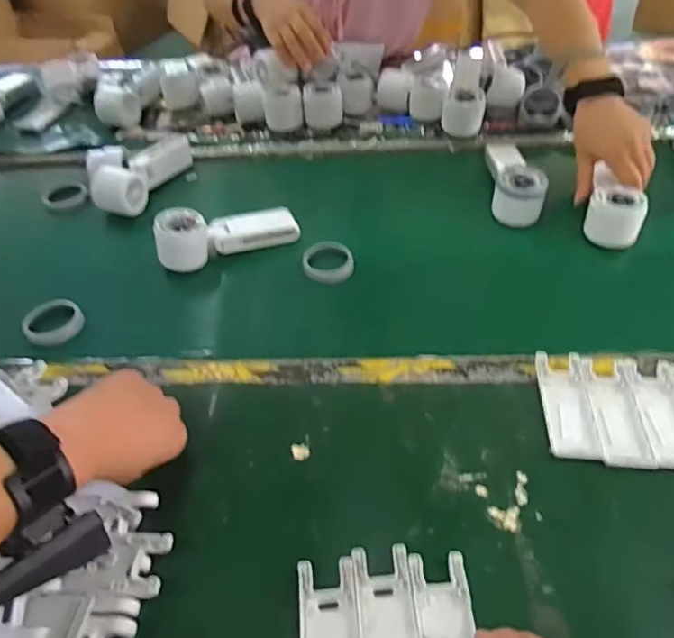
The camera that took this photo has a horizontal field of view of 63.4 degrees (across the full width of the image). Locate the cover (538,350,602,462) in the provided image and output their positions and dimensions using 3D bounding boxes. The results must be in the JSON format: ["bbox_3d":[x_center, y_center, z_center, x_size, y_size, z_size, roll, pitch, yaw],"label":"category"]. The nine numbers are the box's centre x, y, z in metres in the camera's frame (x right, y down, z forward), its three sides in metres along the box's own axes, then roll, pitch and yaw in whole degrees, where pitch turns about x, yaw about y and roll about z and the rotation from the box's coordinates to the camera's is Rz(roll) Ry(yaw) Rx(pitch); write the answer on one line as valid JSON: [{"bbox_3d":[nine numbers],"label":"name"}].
[{"bbox_3d":[0.201,0.073,0.476,0.040,0.011,0.101,2,45,7],"label":"cover"}]

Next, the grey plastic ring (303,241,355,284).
[{"bbox_3d":[-0.010,-0.068,0.636,0.058,0.016,0.058,-3,44,3],"label":"grey plastic ring"}]

